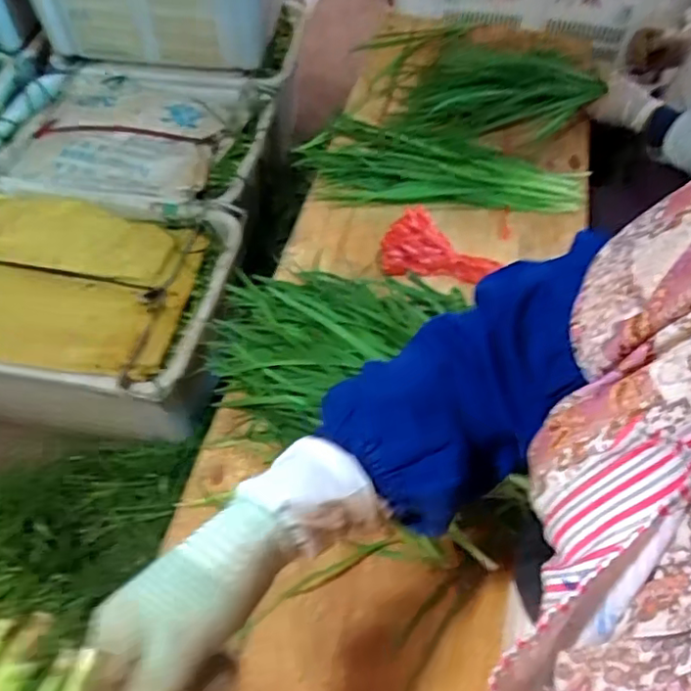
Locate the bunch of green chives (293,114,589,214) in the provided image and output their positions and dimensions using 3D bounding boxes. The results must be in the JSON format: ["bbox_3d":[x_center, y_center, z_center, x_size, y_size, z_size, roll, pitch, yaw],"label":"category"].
[{"bbox_3d":[0.160,-0.306,1.112,0.493,0.034,0.218,9,54,7],"label":"bunch of green chives"}]

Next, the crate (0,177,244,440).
[{"bbox_3d":[-0.615,-0.076,1.464,0.707,0.360,0.507,8,54,6],"label":"crate"}]

